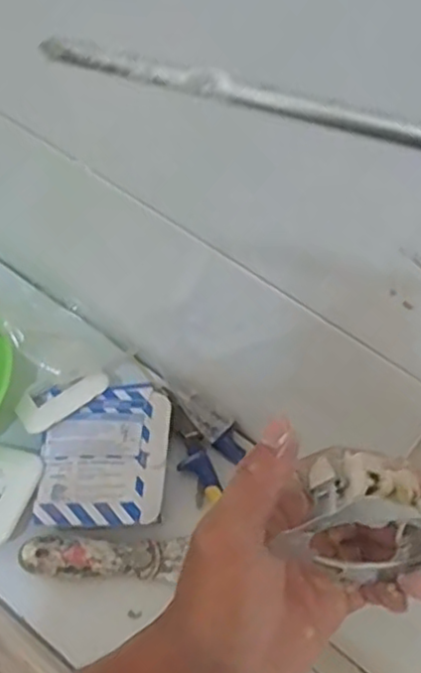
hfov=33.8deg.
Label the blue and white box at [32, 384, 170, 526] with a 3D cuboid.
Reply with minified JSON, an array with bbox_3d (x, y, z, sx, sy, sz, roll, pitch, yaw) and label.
[{"bbox_3d":[-0.088,0.095,0.571,0.101,0.026,0.117,1,64,3],"label":"blue and white box"}]

